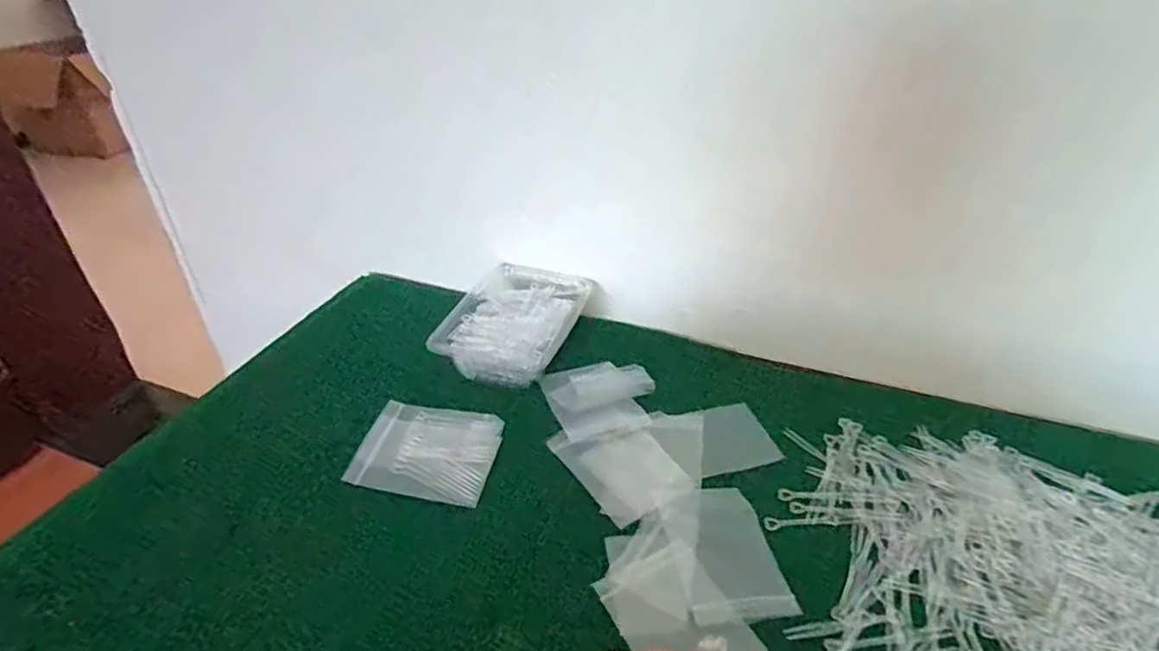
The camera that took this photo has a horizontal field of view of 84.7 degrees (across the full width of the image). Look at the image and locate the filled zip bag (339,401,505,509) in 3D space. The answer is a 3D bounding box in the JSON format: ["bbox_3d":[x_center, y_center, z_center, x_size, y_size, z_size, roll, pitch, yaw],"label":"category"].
[{"bbox_3d":[-0.137,0.112,0.588,0.119,0.018,0.110,4,38,10],"label":"filled zip bag"}]

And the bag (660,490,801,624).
[{"bbox_3d":[0.112,0.173,0.494,0.077,0.005,0.115,-6,35,-6],"label":"bag"}]

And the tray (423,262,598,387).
[{"bbox_3d":[-0.067,-0.004,0.713,0.136,0.045,0.181,11,37,18],"label":"tray"}]

